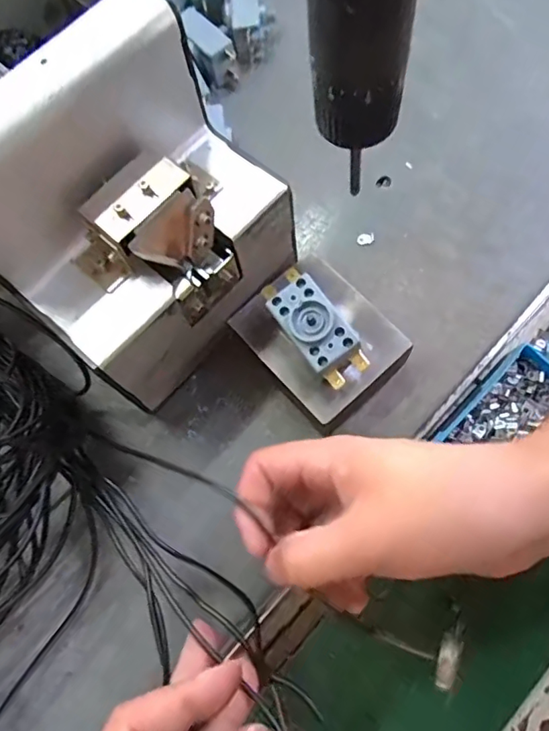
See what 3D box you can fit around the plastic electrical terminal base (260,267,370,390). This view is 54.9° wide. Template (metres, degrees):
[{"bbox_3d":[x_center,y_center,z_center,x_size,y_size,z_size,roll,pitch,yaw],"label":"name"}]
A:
[{"bbox_3d":[0.019,-0.020,0.274,0.027,0.024,0.065,-35,73,-8],"label":"plastic electrical terminal base"}]

